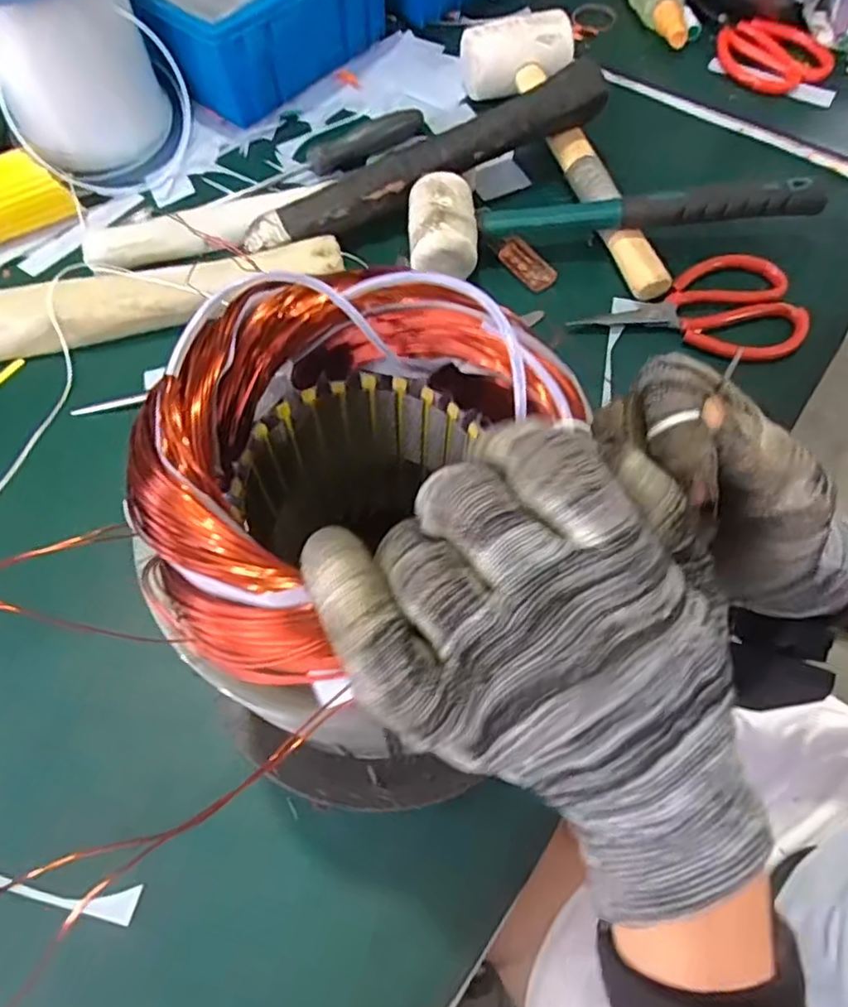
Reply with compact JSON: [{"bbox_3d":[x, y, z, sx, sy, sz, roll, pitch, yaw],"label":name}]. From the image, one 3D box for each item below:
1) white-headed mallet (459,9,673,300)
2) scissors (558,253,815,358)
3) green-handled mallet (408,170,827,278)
[{"bbox_3d":[0.104,-0.281,0.486,0.089,0.053,0.285,-11,65,-5],"label":"white-headed mallet"},{"bbox_3d":[0.191,-0.143,0.445,0.154,0.013,0.084,6,65,3],"label":"scissors"},{"bbox_3d":[0.133,-0.215,0.459,0.292,0.048,0.077,-9,65,-4],"label":"green-handled mallet"}]

